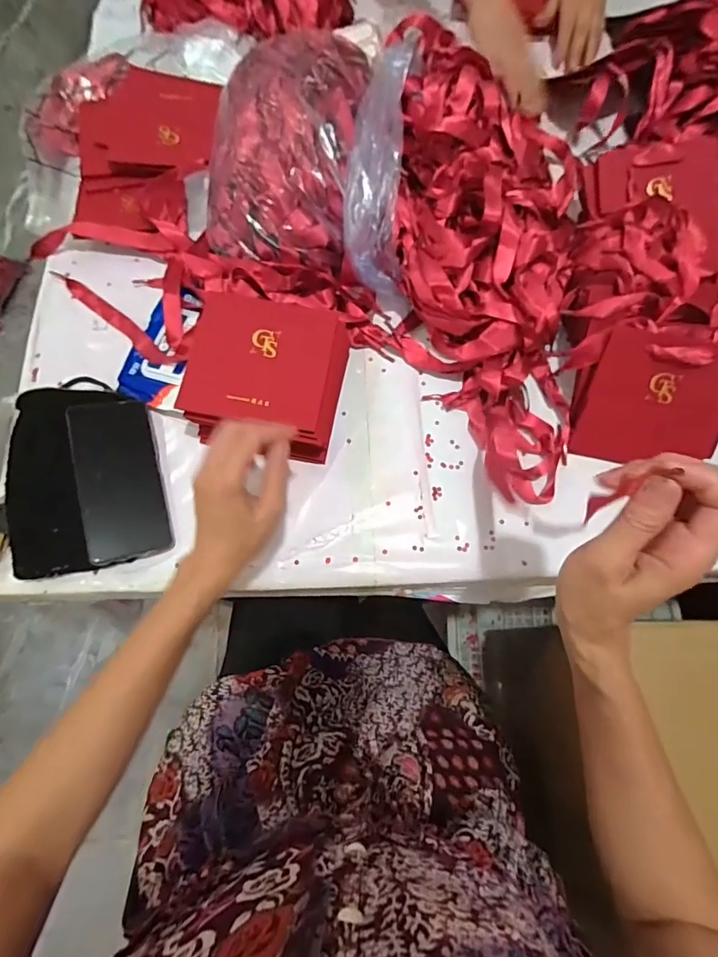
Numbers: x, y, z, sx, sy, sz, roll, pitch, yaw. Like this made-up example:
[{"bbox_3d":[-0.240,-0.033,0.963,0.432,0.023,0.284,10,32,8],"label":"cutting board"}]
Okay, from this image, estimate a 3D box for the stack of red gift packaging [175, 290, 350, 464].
[{"bbox_3d":[-0.099,-0.108,0.516,0.152,0.073,0.161,8,73,1],"label":"stack of red gift packaging"}]

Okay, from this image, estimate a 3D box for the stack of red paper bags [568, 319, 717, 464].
[{"bbox_3d":[0.310,-0.086,0.500,0.152,0.143,0.028,5,31,7],"label":"stack of red paper bags"}]

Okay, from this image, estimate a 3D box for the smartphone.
[{"bbox_3d":[-0.240,0.002,0.483,0.078,0.014,0.157,-10,87,-29],"label":"smartphone"}]

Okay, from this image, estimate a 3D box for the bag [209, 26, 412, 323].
[{"bbox_3d":[-0.047,-0.375,0.545,0.223,0.100,0.287,6,73,1],"label":"bag"}]

